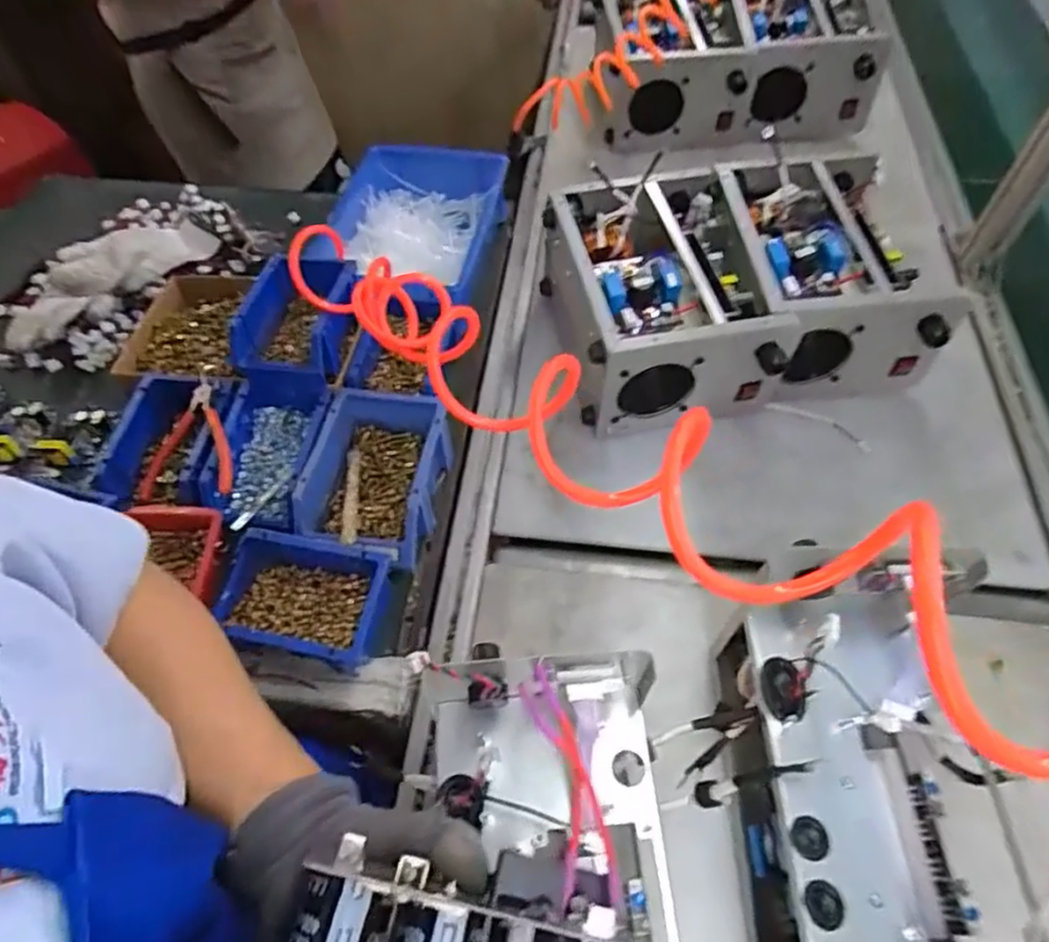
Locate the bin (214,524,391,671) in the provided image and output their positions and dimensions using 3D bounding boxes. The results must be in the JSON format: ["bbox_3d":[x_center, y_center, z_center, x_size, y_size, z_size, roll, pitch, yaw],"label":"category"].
[{"bbox_3d":[-0.206,0.119,0.619,0.157,0.061,0.101,9,57,7],"label":"bin"}]

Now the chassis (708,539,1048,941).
[{"bbox_3d":[0.256,0.237,0.495,0.227,0.204,0.298,-4,57,-1],"label":"chassis"}]

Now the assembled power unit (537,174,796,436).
[{"bbox_3d":[0.163,-0.202,0.797,0.229,0.135,0.287,-11,57,-6],"label":"assembled power unit"}]

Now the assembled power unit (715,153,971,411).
[{"bbox_3d":[0.356,-0.234,0.824,0.218,0.138,0.295,-5,57,-2],"label":"assembled power unit"}]

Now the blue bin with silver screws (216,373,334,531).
[{"bbox_3d":[-0.267,-0.015,0.703,0.117,0.054,0.189,-4,59,-4],"label":"blue bin with silver screws"}]

